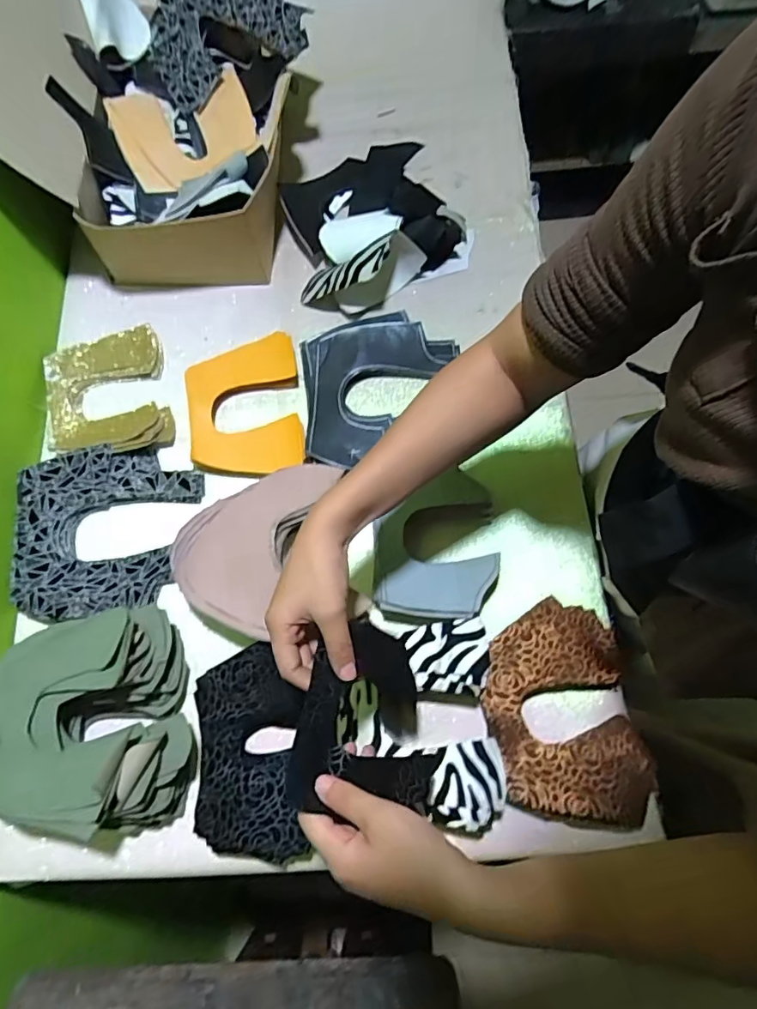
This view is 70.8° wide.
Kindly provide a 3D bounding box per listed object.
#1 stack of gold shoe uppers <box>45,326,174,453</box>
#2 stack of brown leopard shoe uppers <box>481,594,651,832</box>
[{"bbox_3d":[-0.314,-0.125,0.618,0.137,0.026,0.159,-16,72,-3],"label":"stack of gold shoe uppers"},{"bbox_3d":[0.166,0.185,0.488,0.131,0.028,0.183,-7,72,0],"label":"stack of brown leopard shoe uppers"}]

